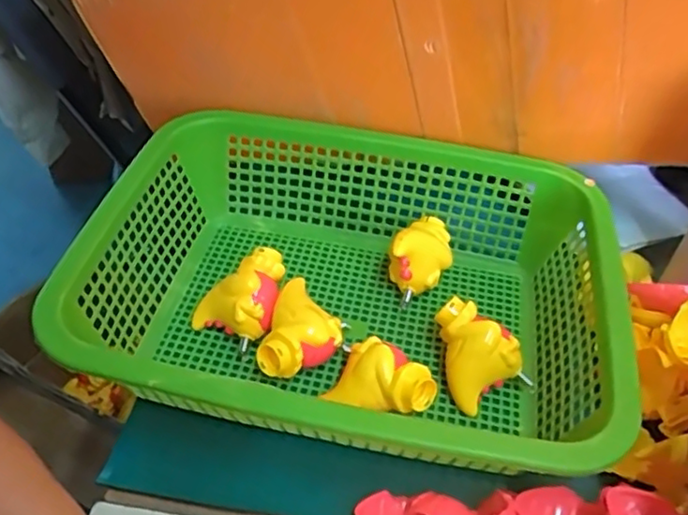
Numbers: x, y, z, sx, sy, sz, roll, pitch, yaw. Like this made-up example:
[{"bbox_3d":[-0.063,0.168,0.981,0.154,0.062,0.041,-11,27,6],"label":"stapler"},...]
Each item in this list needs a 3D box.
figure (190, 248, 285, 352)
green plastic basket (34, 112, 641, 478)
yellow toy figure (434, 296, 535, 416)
[{"bbox_3d":[-0.074,0.030,0.476,0.055,0.051,0.062,21,48,16],"label":"figure"},{"bbox_3d":[0.009,0.025,0.460,0.341,0.104,0.263,9,45,6],"label":"green plastic basket"},{"bbox_3d":[0.089,0.069,0.446,0.073,0.040,0.052,35,53,27],"label":"yellow toy figure"}]

